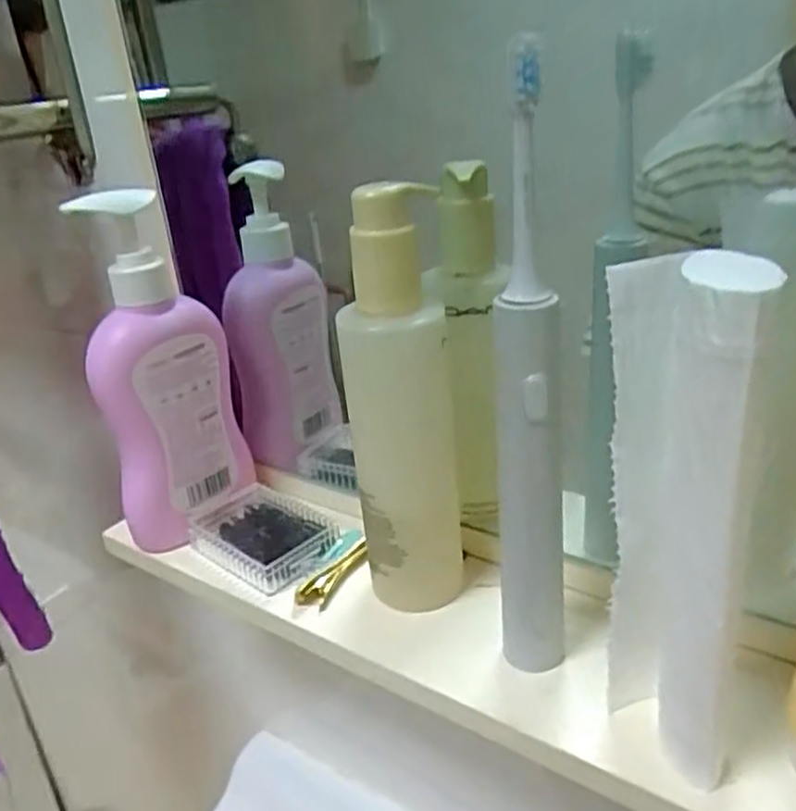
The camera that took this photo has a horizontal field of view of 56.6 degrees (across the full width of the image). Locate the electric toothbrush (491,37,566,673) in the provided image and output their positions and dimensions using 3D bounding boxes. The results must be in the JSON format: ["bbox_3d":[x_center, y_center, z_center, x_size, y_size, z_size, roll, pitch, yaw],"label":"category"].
[{"bbox_3d":[0.049,0.000,0.278,0.025,0.236,0.020,-5,24,2],"label":"electric toothbrush"}]

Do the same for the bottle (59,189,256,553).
[{"bbox_3d":[-0.129,-0.017,0.409,0.045,0.183,0.073,9,28,30],"label":"bottle"}]

